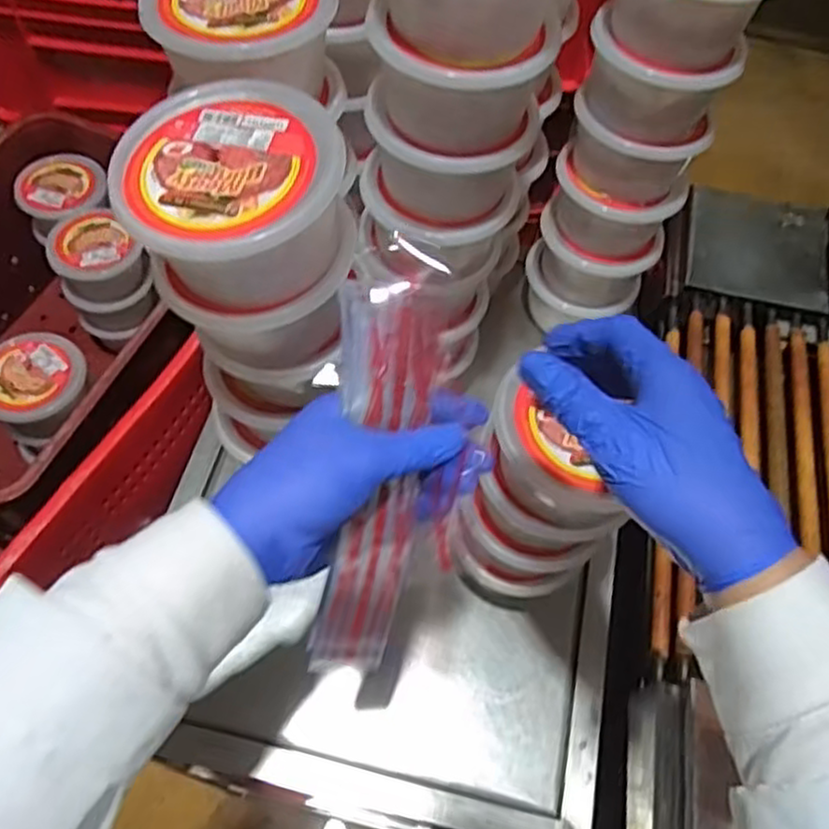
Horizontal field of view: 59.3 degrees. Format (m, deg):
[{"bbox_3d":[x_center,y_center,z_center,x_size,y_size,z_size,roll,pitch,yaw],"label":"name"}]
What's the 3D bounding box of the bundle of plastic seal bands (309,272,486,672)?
[{"bbox_3d":[-0.020,0.028,0.394,0.053,0.034,0.216,8,90,1],"label":"bundle of plastic seal bands"}]

